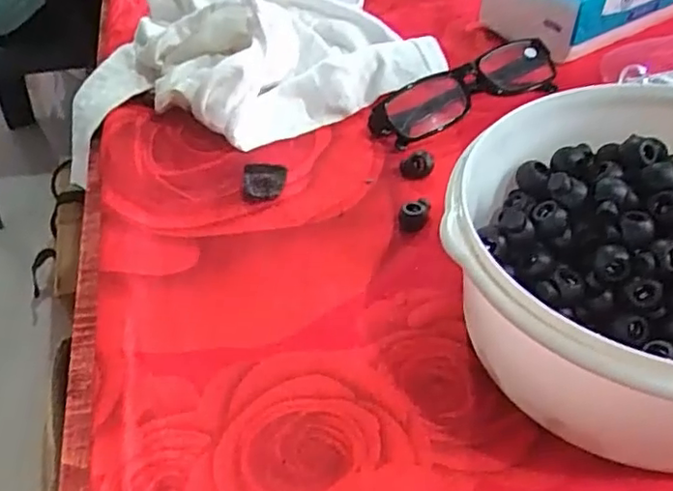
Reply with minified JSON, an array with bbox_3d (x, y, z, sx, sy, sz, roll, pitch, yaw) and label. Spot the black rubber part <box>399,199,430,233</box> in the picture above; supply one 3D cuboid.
[{"bbox_3d":[0.042,-0.016,0.335,0.016,0.010,0.016,2,45,5],"label":"black rubber part"}]

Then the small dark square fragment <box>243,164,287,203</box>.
[{"bbox_3d":[-0.042,-0.036,0.361,0.024,0.007,0.028,0,45,3],"label":"small dark square fragment"}]

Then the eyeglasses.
[{"bbox_3d":[0.085,-0.101,0.410,0.129,0.032,0.037,-23,48,-19],"label":"eyeglasses"}]

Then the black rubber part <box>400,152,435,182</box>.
[{"bbox_3d":[0.047,-0.047,0.365,0.019,0.011,0.016,2,45,5],"label":"black rubber part"}]

